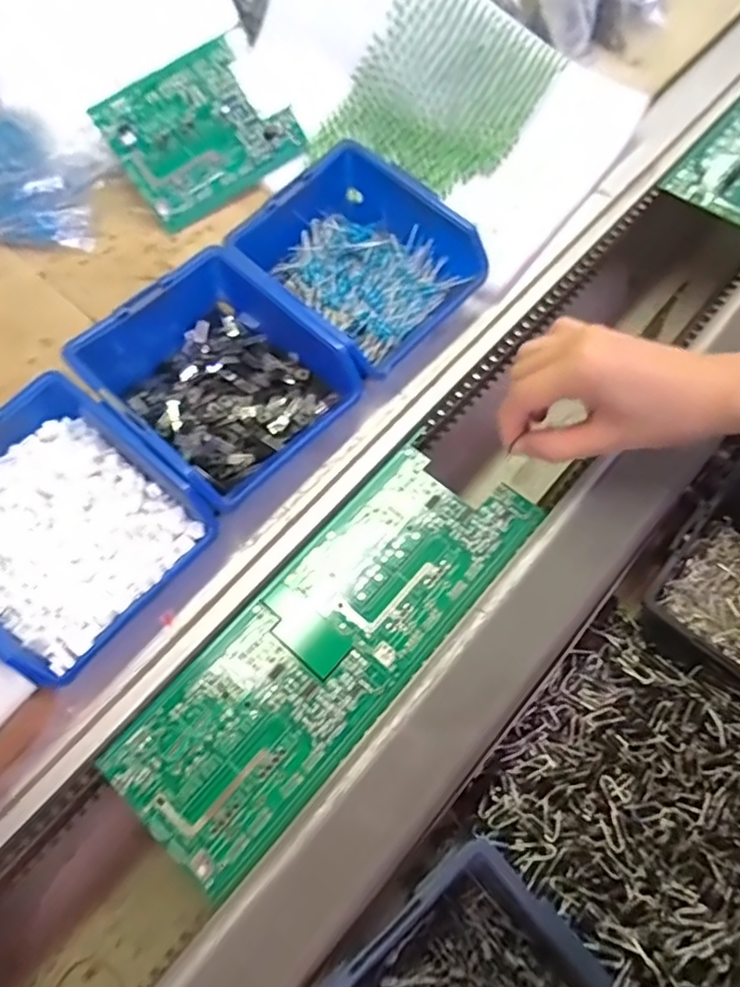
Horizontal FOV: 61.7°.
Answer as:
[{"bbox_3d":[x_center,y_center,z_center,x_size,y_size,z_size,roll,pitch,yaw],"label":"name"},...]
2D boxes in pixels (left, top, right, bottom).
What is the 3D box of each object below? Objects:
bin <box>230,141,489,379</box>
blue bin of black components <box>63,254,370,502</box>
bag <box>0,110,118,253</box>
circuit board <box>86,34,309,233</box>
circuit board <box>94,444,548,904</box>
[{"bbox_3d":[-0.008,-0.148,0.406,0.128,0.054,0.119,43,72,10],"label":"bin"},{"bbox_3d":[-0.092,-0.066,0.380,0.138,0.064,0.119,42,72,10],"label":"blue bin of black components"},{"bbox_3d":[-0.254,-0.224,0.448,0.113,0.056,0.082,-2,65,1],"label":"bag"},{"bbox_3d":[-0.124,-0.270,0.461,0.126,0.006,0.095,-37,111,-8],"label":"circuit board"},{"bbox_3d":[-0.019,0.078,0.345,0.093,0.011,0.257,40,73,14],"label":"circuit board"}]

